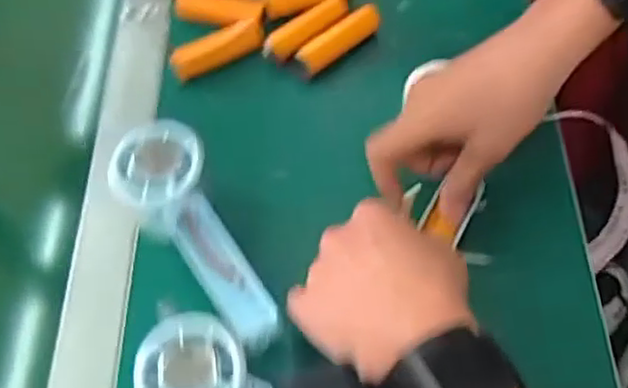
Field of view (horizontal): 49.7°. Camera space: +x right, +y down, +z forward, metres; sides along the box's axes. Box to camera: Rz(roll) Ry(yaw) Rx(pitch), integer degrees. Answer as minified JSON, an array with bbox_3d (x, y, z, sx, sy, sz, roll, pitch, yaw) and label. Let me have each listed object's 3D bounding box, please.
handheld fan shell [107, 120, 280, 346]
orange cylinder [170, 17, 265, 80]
[{"bbox_3d":[-0.070,0.020,0.407,0.054,0.027,0.151,-31,79,-17],"label":"handheld fan shell"},{"bbox_3d":[-0.074,-0.113,0.521,0.079,0.018,0.023,-31,61,-16],"label":"orange cylinder"}]

